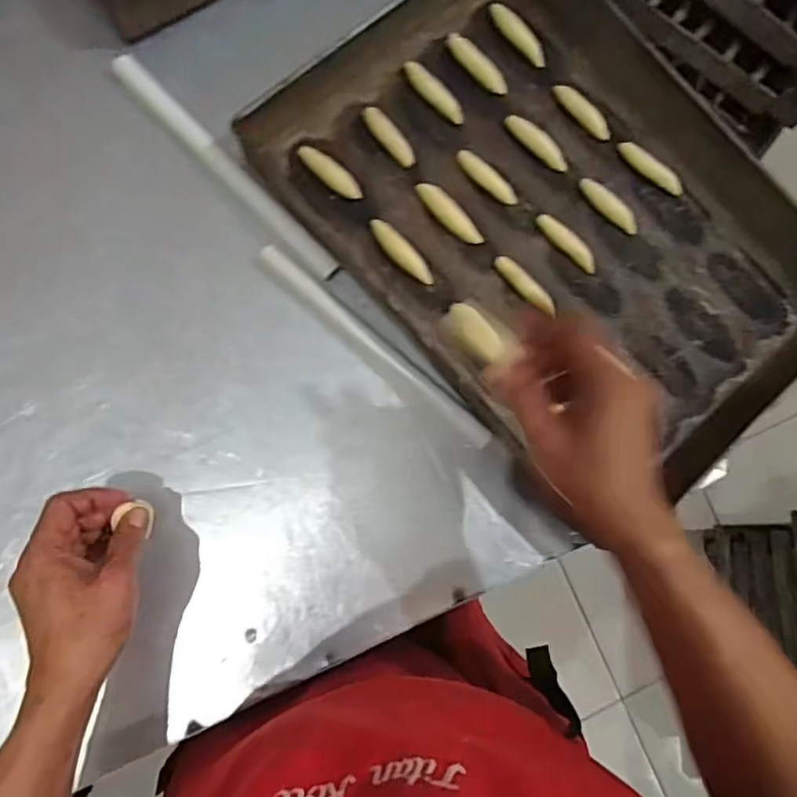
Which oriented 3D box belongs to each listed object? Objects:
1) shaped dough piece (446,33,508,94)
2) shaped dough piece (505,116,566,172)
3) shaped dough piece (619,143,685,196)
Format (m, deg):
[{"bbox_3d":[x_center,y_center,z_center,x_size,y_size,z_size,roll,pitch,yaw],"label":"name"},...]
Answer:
[{"bbox_3d":[0.081,-0.342,0.633,0.078,0.011,0.024,41,81,2],"label":"shaped dough piece"},{"bbox_3d":[0.140,-0.258,0.626,0.077,0.011,0.021,41,81,2],"label":"shaped dough piece"},{"bbox_3d":[0.259,-0.237,0.636,0.078,0.011,0.018,42,81,2],"label":"shaped dough piece"}]

